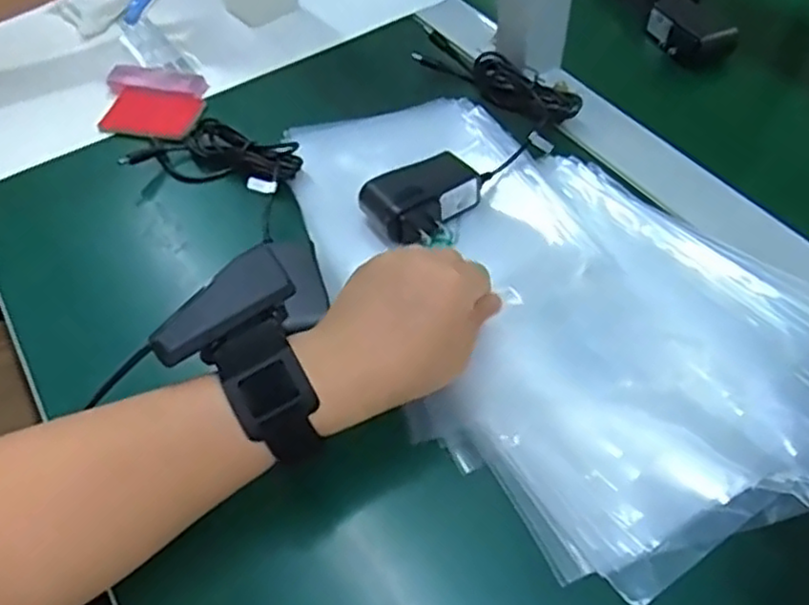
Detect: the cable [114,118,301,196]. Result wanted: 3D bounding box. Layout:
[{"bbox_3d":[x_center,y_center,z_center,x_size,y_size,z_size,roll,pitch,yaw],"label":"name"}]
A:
[{"bbox_3d":[-0.137,-0.105,0.506,0.124,0.023,0.054,19,54,16],"label":"cable"}]

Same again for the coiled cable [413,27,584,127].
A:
[{"bbox_3d":[0.074,-0.178,0.550,0.134,0.025,0.039,31,58,24],"label":"coiled cable"}]

